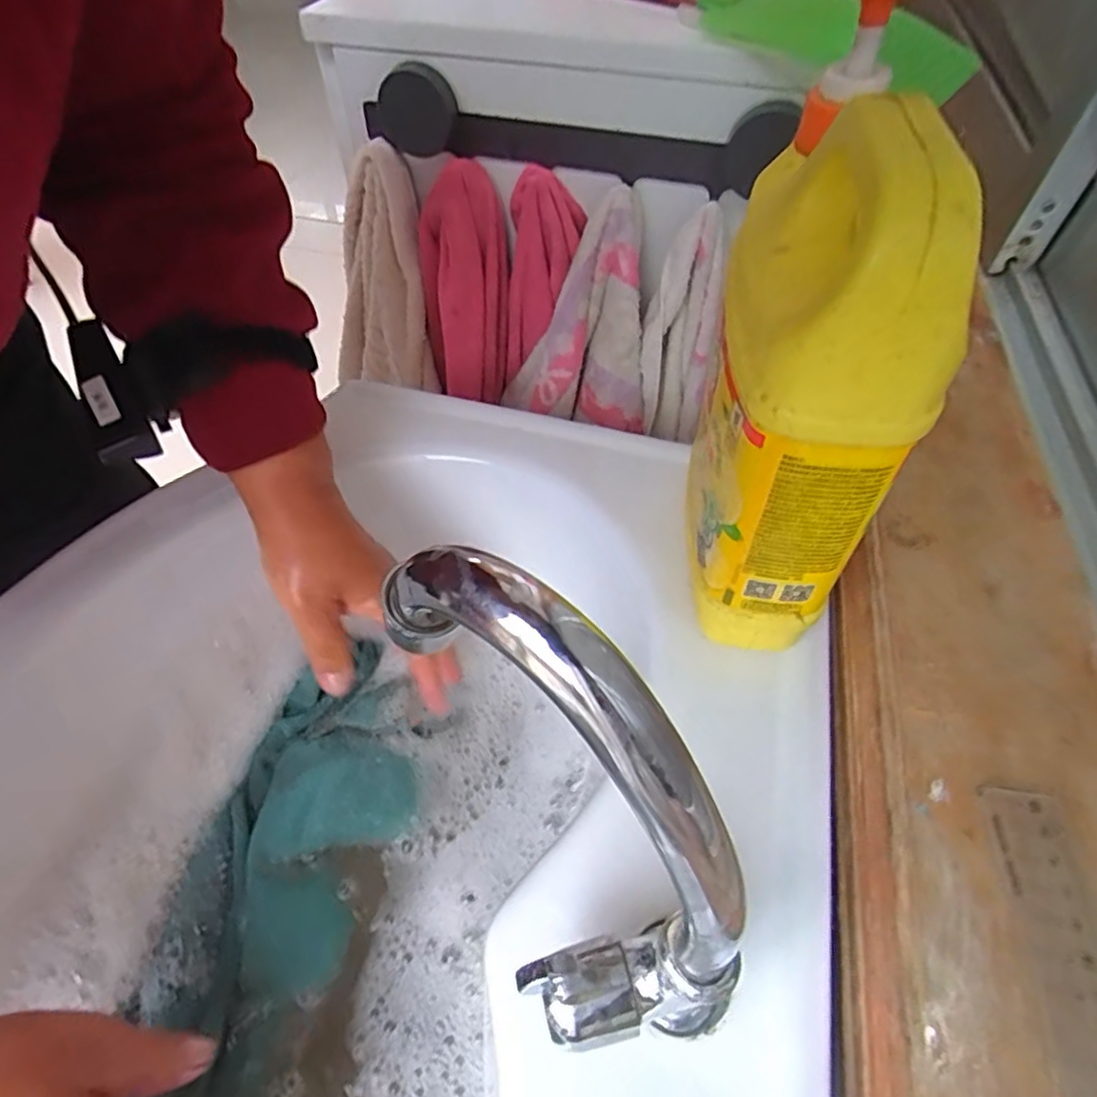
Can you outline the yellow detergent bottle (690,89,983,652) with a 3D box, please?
[{"bbox_3d":[0.102,-0.064,0.261,0.069,0.202,0.122,11,53,8],"label":"yellow detergent bottle"}]

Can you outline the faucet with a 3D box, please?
[{"bbox_3d":[0.008,0.086,0.168,0.055,0.205,0.076,-27,36,-20],"label":"faucet"}]

